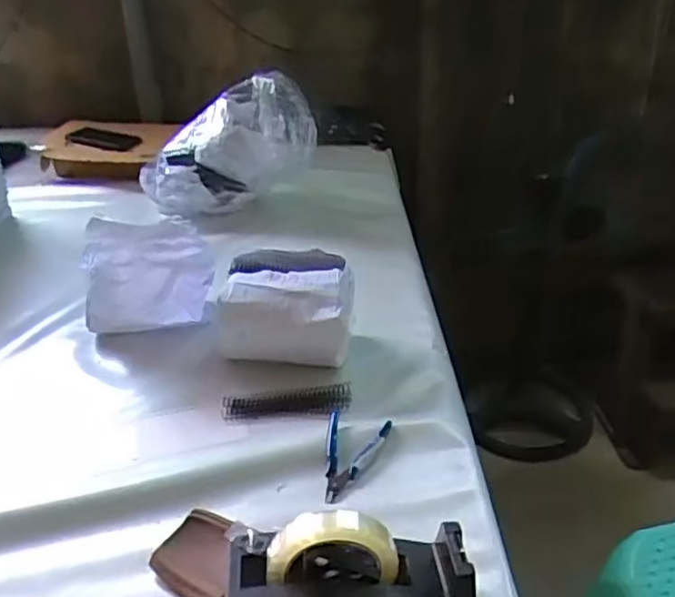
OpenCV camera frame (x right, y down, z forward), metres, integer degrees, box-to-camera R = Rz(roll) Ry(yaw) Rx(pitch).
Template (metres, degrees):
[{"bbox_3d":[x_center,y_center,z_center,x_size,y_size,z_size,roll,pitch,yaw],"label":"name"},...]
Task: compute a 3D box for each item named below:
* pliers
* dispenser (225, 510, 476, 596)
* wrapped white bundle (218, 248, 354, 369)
[{"bbox_3d":[0.007,0.174,0.740,0.074,0.009,0.127,11,33,19],"label":"pliers"},{"bbox_3d":[0.011,0.234,0.539,0.193,0.133,0.076,-4,31,-4],"label":"dispenser"},{"bbox_3d":[-0.066,0.018,0.888,0.172,0.123,0.125,2,31,6],"label":"wrapped white bundle"}]

